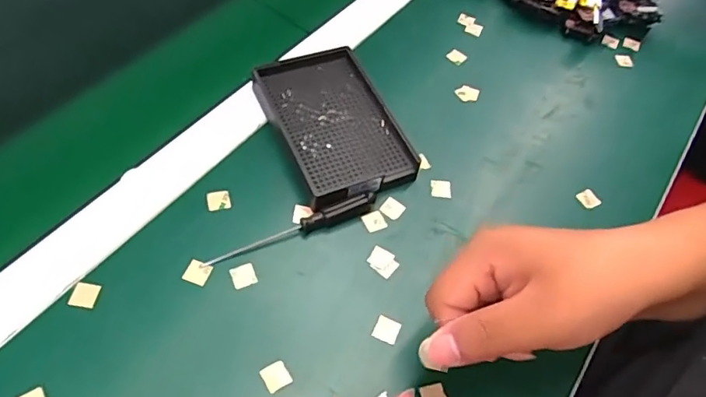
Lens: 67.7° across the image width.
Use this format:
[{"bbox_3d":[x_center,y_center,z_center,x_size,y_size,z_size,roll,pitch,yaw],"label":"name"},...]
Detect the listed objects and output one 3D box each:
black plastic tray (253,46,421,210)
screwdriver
[{"bbox_3d":[-0.014,-0.060,0.429,0.091,0.028,0.137,-20,61,-19],"label":"black plastic tray"},{"bbox_3d":[-0.043,0.022,0.376,0.130,0.013,0.011,-19,61,-19],"label":"screwdriver"}]

